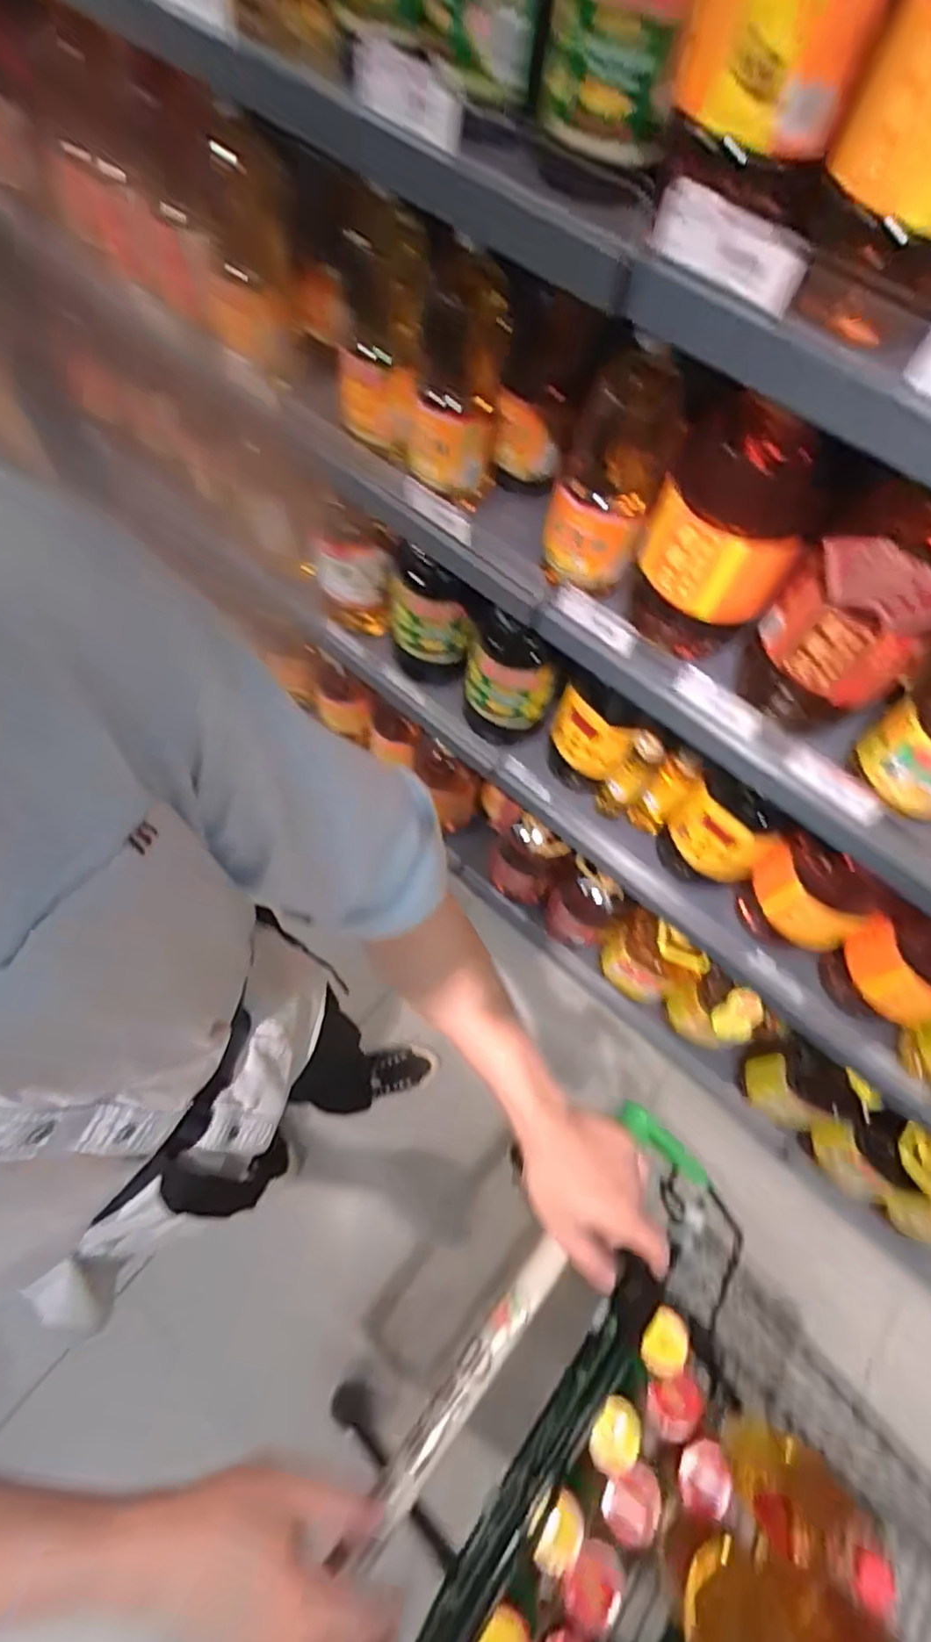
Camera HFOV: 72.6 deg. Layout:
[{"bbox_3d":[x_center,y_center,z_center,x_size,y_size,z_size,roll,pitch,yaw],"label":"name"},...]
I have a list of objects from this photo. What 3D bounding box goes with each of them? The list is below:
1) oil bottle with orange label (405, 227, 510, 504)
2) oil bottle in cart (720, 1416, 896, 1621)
[{"bbox_3d":[-0.013,-0.511,0.749,0.107,0.241,0.088,17,63,1],"label":"oil bottle with orange label"},{"bbox_3d":[0.382,0.784,0.719,0.077,0.264,0.102,9,63,-3],"label":"oil bottle in cart"}]

